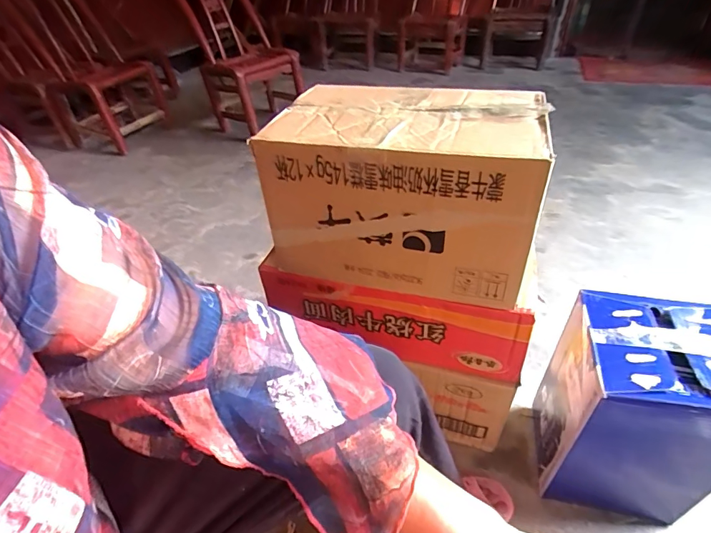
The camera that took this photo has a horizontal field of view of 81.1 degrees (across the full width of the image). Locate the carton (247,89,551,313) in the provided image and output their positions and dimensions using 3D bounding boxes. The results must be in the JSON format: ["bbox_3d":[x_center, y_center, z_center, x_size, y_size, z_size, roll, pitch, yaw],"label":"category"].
[{"bbox_3d":[0.069,-0.116,0.575,0.327,0.196,0.221,9,41,16],"label":"carton"}]

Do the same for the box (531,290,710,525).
[{"bbox_3d":[0.393,0.205,0.607,0.182,0.308,0.182,6,40,12],"label":"box"}]

